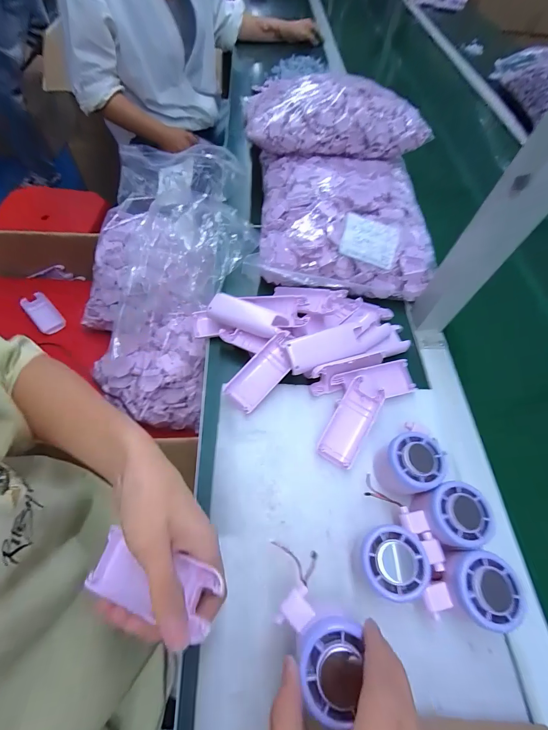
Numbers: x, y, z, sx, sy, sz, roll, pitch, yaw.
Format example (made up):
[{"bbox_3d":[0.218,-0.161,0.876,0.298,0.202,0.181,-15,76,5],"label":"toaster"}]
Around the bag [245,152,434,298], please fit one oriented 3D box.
[{"bbox_3d":[0.103,-0.245,0.496,0.258,0.078,0.275,2,60,-3],"label":"bag"}]

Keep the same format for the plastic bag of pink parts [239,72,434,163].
[{"bbox_3d":[0.097,-0.424,0.531,0.281,0.087,0.157,-1,60,-4],"label":"plastic bag of pink parts"}]

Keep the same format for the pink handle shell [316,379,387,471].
[{"bbox_3d":[0.090,0.067,0.366,0.043,0.012,0.099,28,75,12],"label":"pink handle shell"}]

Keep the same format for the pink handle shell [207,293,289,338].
[{"bbox_3d":[-0.037,-0.066,0.412,0.096,0.013,0.036,22,61,8],"label":"pink handle shell"}]

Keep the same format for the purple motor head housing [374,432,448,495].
[{"bbox_3d":[0.140,0.105,0.329,0.053,0.050,0.054,2,60,-3],"label":"purple motor head housing"}]

